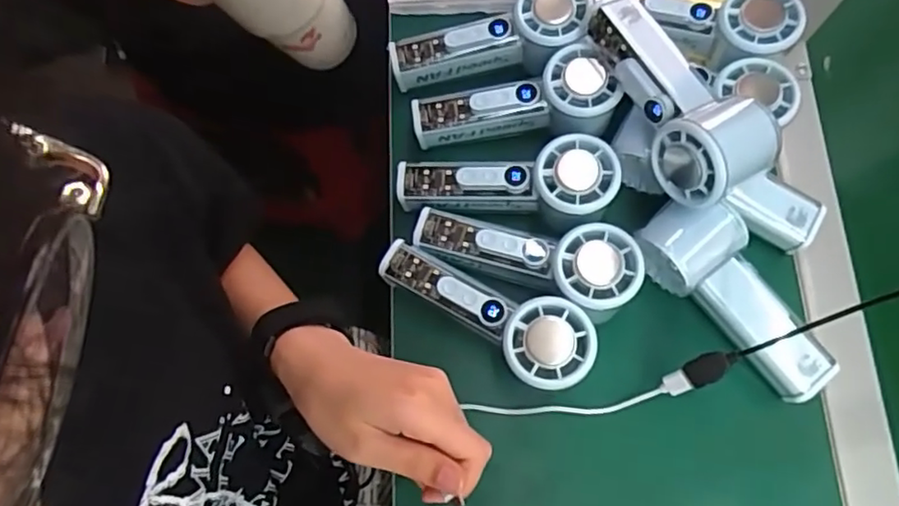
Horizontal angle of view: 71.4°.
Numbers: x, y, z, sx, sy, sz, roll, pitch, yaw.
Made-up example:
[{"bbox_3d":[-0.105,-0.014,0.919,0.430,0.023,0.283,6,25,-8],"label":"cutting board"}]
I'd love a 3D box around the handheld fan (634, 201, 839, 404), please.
[{"bbox_3d":[0.195,0.028,0.422,0.056,0.054,0.152,-42,78,-11],"label":"handheld fan"}]

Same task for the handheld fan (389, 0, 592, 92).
[{"bbox_3d":[0.031,-0.158,0.469,0.151,0.043,0.055,-14,73,14],"label":"handheld fan"}]

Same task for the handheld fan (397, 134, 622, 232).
[{"bbox_3d":[0.041,-0.043,0.440,0.149,0.044,0.060,0,73,16],"label":"handheld fan"}]

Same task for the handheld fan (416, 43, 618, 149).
[{"bbox_3d":[0.047,-0.104,0.456,0.143,0.040,0.061,-8,73,14],"label":"handheld fan"}]

